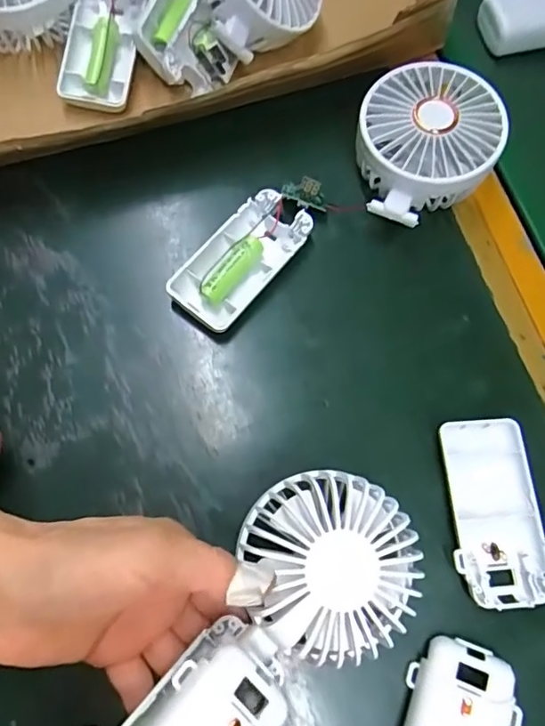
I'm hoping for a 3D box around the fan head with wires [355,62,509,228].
[{"bbox_3d":[0.093,-0.132,0.335,0.082,0.046,0.100,25,74,6],"label":"fan head with wires"}]

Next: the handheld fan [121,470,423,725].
[{"bbox_3d":[-0.006,0.120,0.226,0.077,0.039,0.164,44,62,11],"label":"handheld fan"}]

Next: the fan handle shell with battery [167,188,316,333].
[{"bbox_3d":[-0.019,-0.062,0.323,0.043,0.015,0.094,38,75,9],"label":"fan handle shell with battery"}]

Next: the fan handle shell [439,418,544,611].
[{"bbox_3d":[0.117,0.078,0.285,0.048,0.015,0.094,-7,73,-4],"label":"fan handle shell"}]

